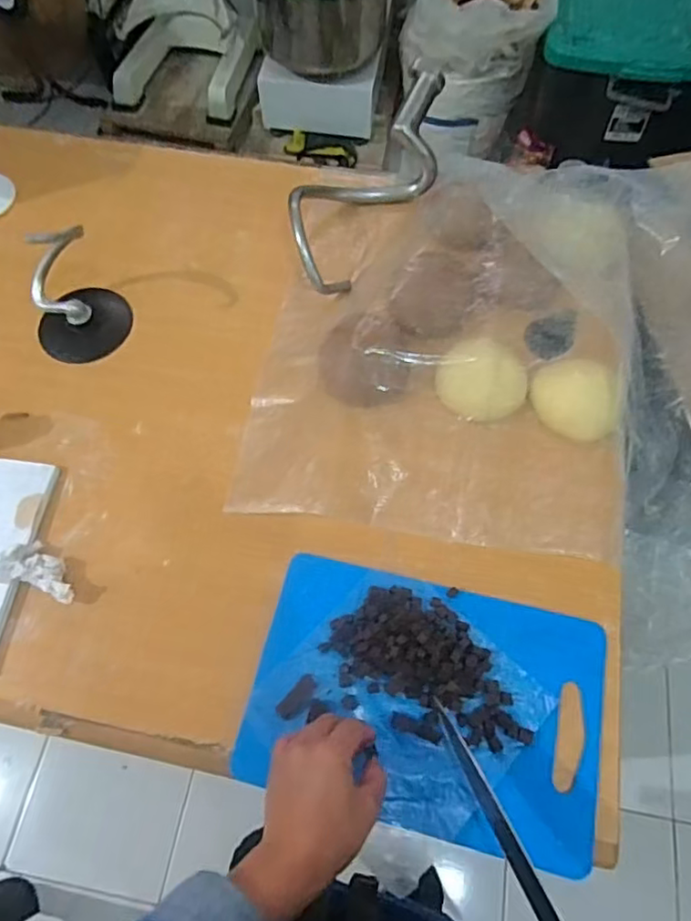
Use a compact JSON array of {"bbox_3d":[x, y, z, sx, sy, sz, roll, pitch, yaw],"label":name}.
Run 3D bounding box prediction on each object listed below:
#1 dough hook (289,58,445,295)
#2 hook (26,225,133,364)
[{"bbox_3d":[0.028,-0.333,0.729,0.109,0.093,0.286,36,84,17],"label":"dough hook"},{"bbox_3d":[-0.307,-0.188,0.652,0.104,0.116,0.122,-30,67,-12],"label":"hook"}]

